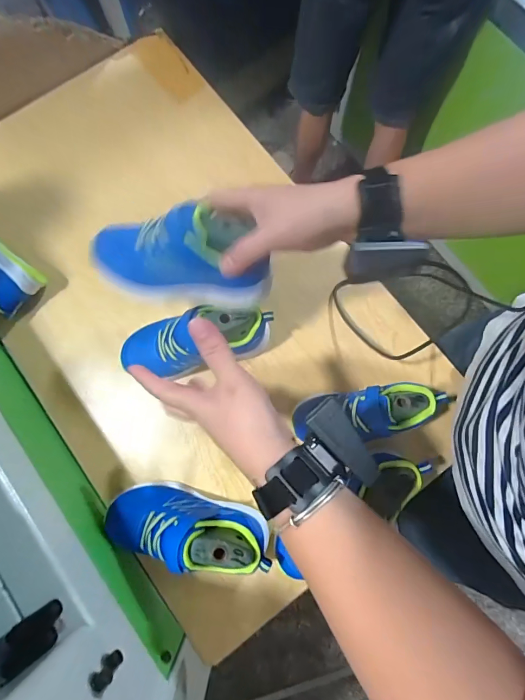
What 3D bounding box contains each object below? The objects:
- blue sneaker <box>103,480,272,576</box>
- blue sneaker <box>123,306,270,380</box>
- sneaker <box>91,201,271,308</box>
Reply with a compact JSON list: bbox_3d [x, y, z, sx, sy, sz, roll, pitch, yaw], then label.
[{"bbox_3d":[-0.084,0.199,0.420,0.191,0.091,0.065,8,79,16],"label":"blue sneaker"},{"bbox_3d":[-0.082,-0.008,0.458,0.187,0.089,0.064,-11,79,4],"label":"blue sneaker"},{"bbox_3d":[-0.087,-0.096,0.382,0.179,0.089,0.062,3,79,1],"label":"sneaker"}]

